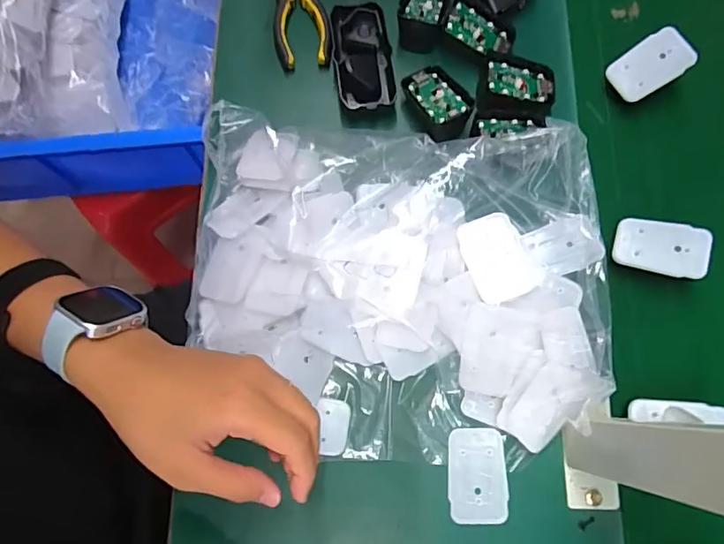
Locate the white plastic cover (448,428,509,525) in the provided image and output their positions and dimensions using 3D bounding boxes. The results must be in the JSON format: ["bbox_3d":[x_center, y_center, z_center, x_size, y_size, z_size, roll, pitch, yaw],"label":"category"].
[{"bbox_3d":[0.089,0.158,0.396,0.044,0.008,0.069,0,76,1],"label":"white plastic cover"}]

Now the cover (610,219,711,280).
[{"bbox_3d":[0.246,-0.020,0.419,0.069,0.006,0.043,13,83,23],"label":"cover"}]

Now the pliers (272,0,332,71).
[{"bbox_3d":[-0.061,-0.267,0.496,0.053,0.015,0.146,-6,76,-1],"label":"pliers"}]

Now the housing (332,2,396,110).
[{"bbox_3d":[0.001,-0.195,0.472,0.051,0.022,0.103,-9,76,-1],"label":"housing"}]

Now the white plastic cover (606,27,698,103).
[{"bbox_3d":[0.260,-0.187,0.460,0.068,0.009,0.044,-35,87,11],"label":"white plastic cover"}]

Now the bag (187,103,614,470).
[{"bbox_3d":[0.026,0.008,0.401,0.334,0.054,0.268,6,77,2],"label":"bag"}]

